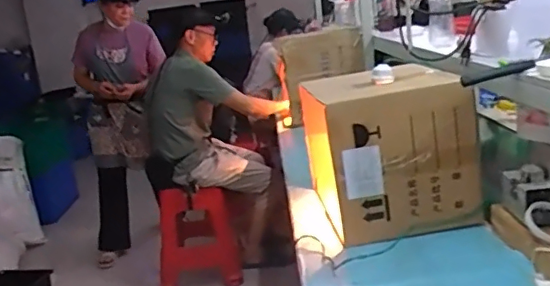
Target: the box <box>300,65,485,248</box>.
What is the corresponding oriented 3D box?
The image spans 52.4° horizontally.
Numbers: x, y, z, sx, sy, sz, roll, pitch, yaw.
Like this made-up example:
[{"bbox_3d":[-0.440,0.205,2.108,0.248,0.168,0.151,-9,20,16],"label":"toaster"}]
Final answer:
[{"bbox_3d":[0.261,-0.003,1.415,0.335,0.326,0.459,-7,14,-5],"label":"box"}]

